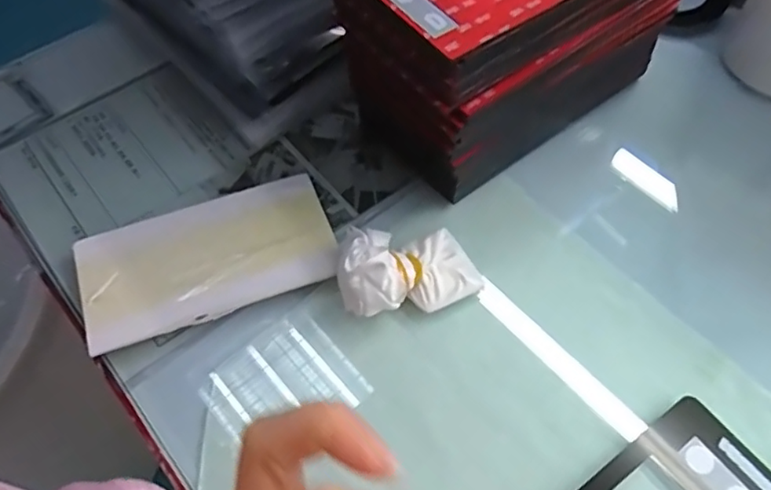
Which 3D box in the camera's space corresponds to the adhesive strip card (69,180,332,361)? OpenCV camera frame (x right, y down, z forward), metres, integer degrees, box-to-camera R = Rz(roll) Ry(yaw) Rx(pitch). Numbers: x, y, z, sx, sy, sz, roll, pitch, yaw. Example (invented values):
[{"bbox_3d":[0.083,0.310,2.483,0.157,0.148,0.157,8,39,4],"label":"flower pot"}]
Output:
[{"bbox_3d":[-0.107,0.006,0.370,0.147,0.008,0.079,-20,61,-11],"label":"adhesive strip card"}]

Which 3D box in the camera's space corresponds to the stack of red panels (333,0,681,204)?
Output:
[{"bbox_3d":[0.083,-0.135,0.392,0.204,0.137,0.098,-33,63,-19],"label":"stack of red panels"}]

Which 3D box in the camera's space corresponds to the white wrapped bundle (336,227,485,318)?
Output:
[{"bbox_3d":[0.014,0.012,0.355,0.083,0.040,0.049,-14,58,-8],"label":"white wrapped bundle"}]

